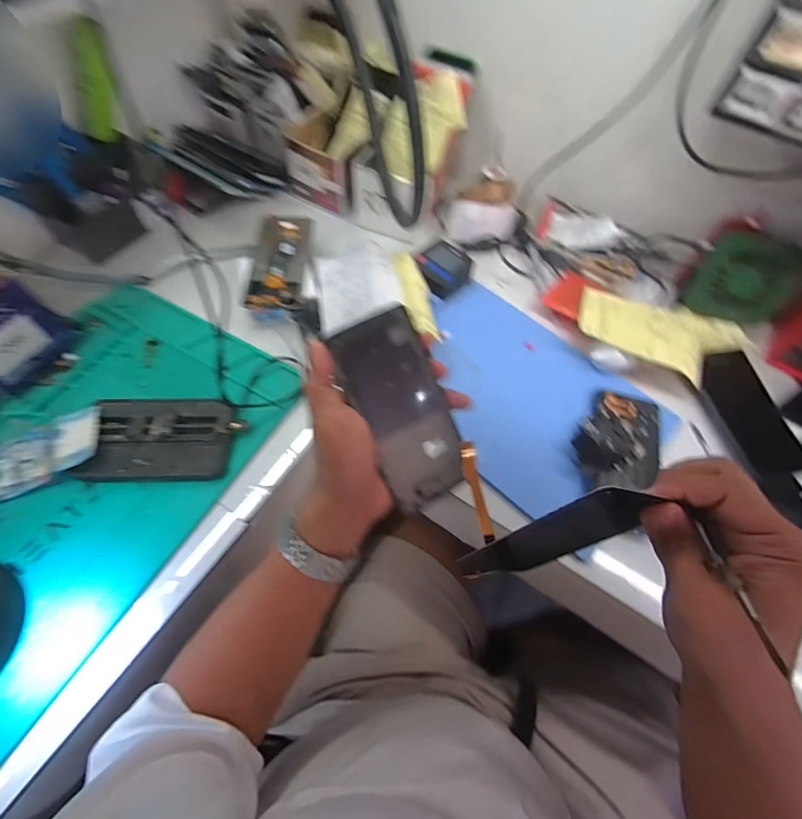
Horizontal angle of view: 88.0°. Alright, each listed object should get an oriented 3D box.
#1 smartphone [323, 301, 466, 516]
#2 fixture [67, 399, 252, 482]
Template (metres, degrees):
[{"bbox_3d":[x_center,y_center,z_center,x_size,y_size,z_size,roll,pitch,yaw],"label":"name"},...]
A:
[{"bbox_3d":[0.003,0.003,0.331,0.069,0.005,0.154,-26,104,-16],"label":"smartphone"},{"bbox_3d":[-0.242,0.028,0.430,0.142,0.022,0.087,-1,62,-4],"label":"fixture"}]

